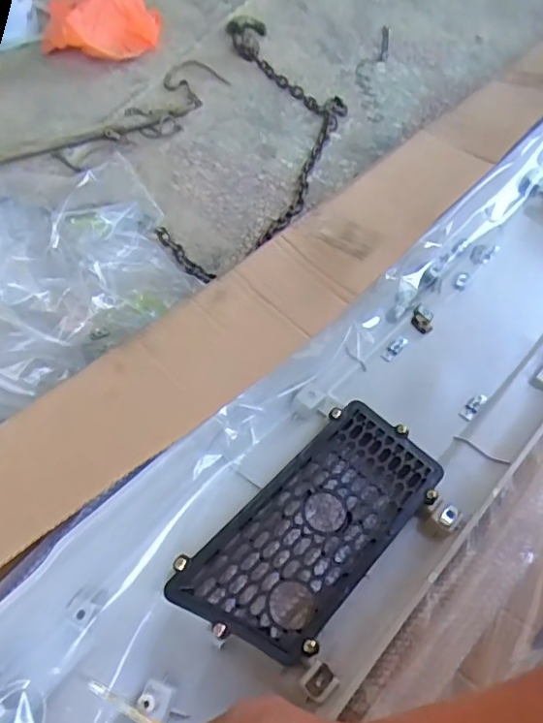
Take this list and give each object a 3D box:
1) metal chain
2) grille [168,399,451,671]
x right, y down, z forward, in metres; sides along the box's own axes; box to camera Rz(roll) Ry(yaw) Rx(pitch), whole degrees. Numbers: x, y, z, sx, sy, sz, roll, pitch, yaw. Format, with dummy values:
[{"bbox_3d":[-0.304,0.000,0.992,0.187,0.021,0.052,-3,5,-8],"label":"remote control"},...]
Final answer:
[{"bbox_3d":[-0.005,-0.396,0.977,0.243,0.028,0.696,9,58,1],"label":"metal chain"},{"bbox_3d":[0.043,0.152,0.536,0.126,0.026,0.260,39,64,18],"label":"grille"}]

